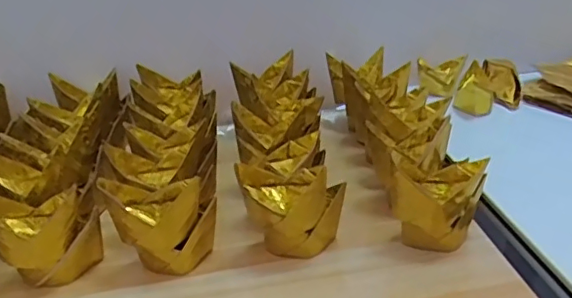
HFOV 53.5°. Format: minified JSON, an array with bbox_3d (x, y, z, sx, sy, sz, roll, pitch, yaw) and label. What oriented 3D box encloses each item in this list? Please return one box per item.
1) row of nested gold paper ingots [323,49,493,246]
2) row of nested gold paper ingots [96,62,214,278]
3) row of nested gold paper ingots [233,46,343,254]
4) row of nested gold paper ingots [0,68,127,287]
[{"bbox_3d":[0.086,-0.010,0.440,0.070,0.061,0.215,-7,30,-7],"label":"row of nested gold paper ingots"},{"bbox_3d":[-0.087,0.005,0.430,0.074,0.064,0.213,-5,30,-3],"label":"row of nested gold paper ingots"},{"bbox_3d":[-0.004,-0.004,0.433,0.068,0.063,0.207,-5,30,-3],"label":"row of nested gold paper ingots"},{"bbox_3d":[-0.163,0.011,0.418,0.083,0.062,0.206,-9,30,-10],"label":"row of nested gold paper ingots"}]

